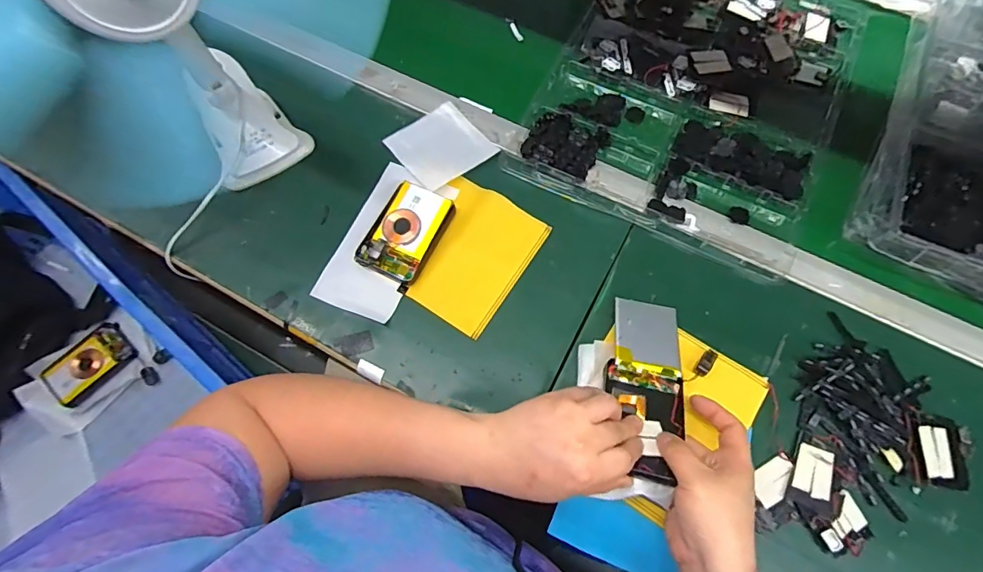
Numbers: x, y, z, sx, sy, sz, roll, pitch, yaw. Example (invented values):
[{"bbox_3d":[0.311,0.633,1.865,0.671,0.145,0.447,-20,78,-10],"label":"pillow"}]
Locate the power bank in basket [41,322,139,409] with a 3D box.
[{"bbox_3d":[-0.561,0.105,0.654,0.071,0.023,0.106,39,75,14],"label":"power bank in basket"}]

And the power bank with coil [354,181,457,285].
[{"bbox_3d":[-0.092,-0.060,0.507,0.069,0.018,0.104,26,72,10],"label":"power bank with coil"}]

